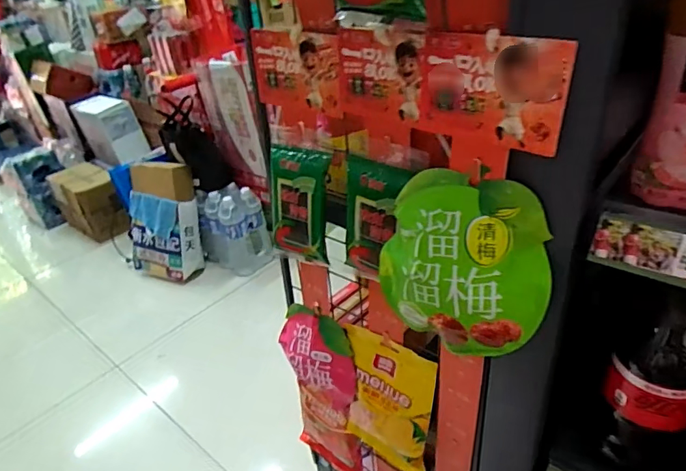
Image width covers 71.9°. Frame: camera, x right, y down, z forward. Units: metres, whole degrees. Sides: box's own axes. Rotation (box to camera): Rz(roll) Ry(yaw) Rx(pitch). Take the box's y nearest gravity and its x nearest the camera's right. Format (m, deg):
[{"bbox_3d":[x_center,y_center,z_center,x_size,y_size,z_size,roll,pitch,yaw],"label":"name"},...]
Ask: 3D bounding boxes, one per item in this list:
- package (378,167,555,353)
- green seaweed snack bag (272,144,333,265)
[{"bbox_3d":[0.105,0.029,0.434,0.154,0.166,0.030,14,18,26],"label":"package"},{"bbox_3d":[-0.054,-0.036,0.565,0.085,0.134,0.017,14,18,34],"label":"green seaweed snack bag"}]

